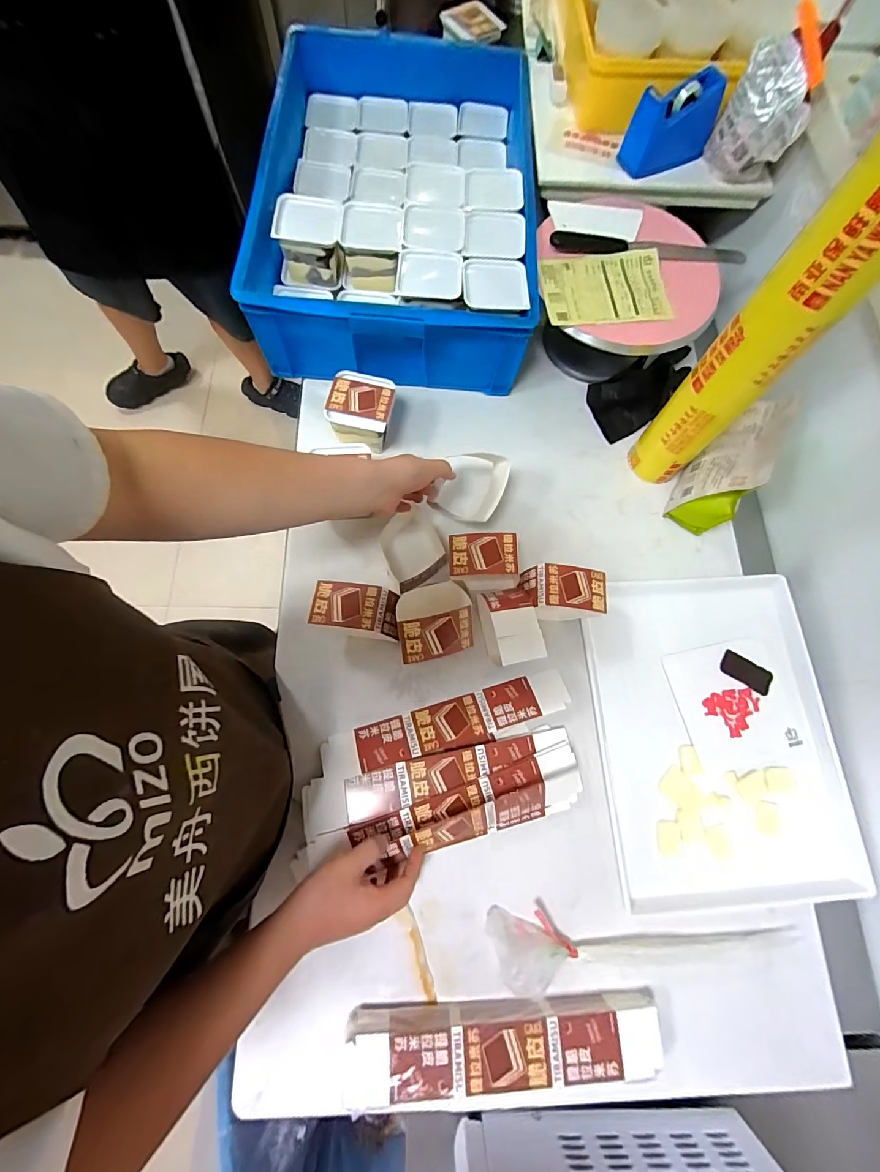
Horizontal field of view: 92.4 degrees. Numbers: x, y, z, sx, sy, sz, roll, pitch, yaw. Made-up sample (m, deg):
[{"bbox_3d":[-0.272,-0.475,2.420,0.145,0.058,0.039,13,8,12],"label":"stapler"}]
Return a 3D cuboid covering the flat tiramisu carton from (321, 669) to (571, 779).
[{"bbox_3d":[0.013,0.190,0.578,0.339,0.006,0.065,-15,59,-9],"label":"flat tiramisu carton"}]

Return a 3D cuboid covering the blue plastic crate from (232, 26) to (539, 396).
[{"bbox_3d":[-0.067,-0.659,0.752,0.429,0.177,0.673,3,73,-1],"label":"blue plastic crate"}]

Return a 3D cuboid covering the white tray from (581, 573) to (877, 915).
[{"bbox_3d":[0.388,0.198,0.594,0.328,0.018,0.426,-3,74,-3],"label":"white tray"}]

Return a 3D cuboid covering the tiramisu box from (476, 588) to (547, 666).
[{"bbox_3d":[0.095,0.055,0.586,0.063,0.079,0.110,-9,74,-5],"label":"tiramisu box"}]

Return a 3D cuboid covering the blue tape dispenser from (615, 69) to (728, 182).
[{"bbox_3d":[0.368,-0.725,0.669,0.137,0.097,0.055,-24,76,-9],"label":"blue tape dispenser"}]

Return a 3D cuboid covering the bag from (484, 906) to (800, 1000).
[{"bbox_3d":[0.248,0.428,0.502,0.378,0.035,0.082,-2,74,-3],"label":"bag"}]

